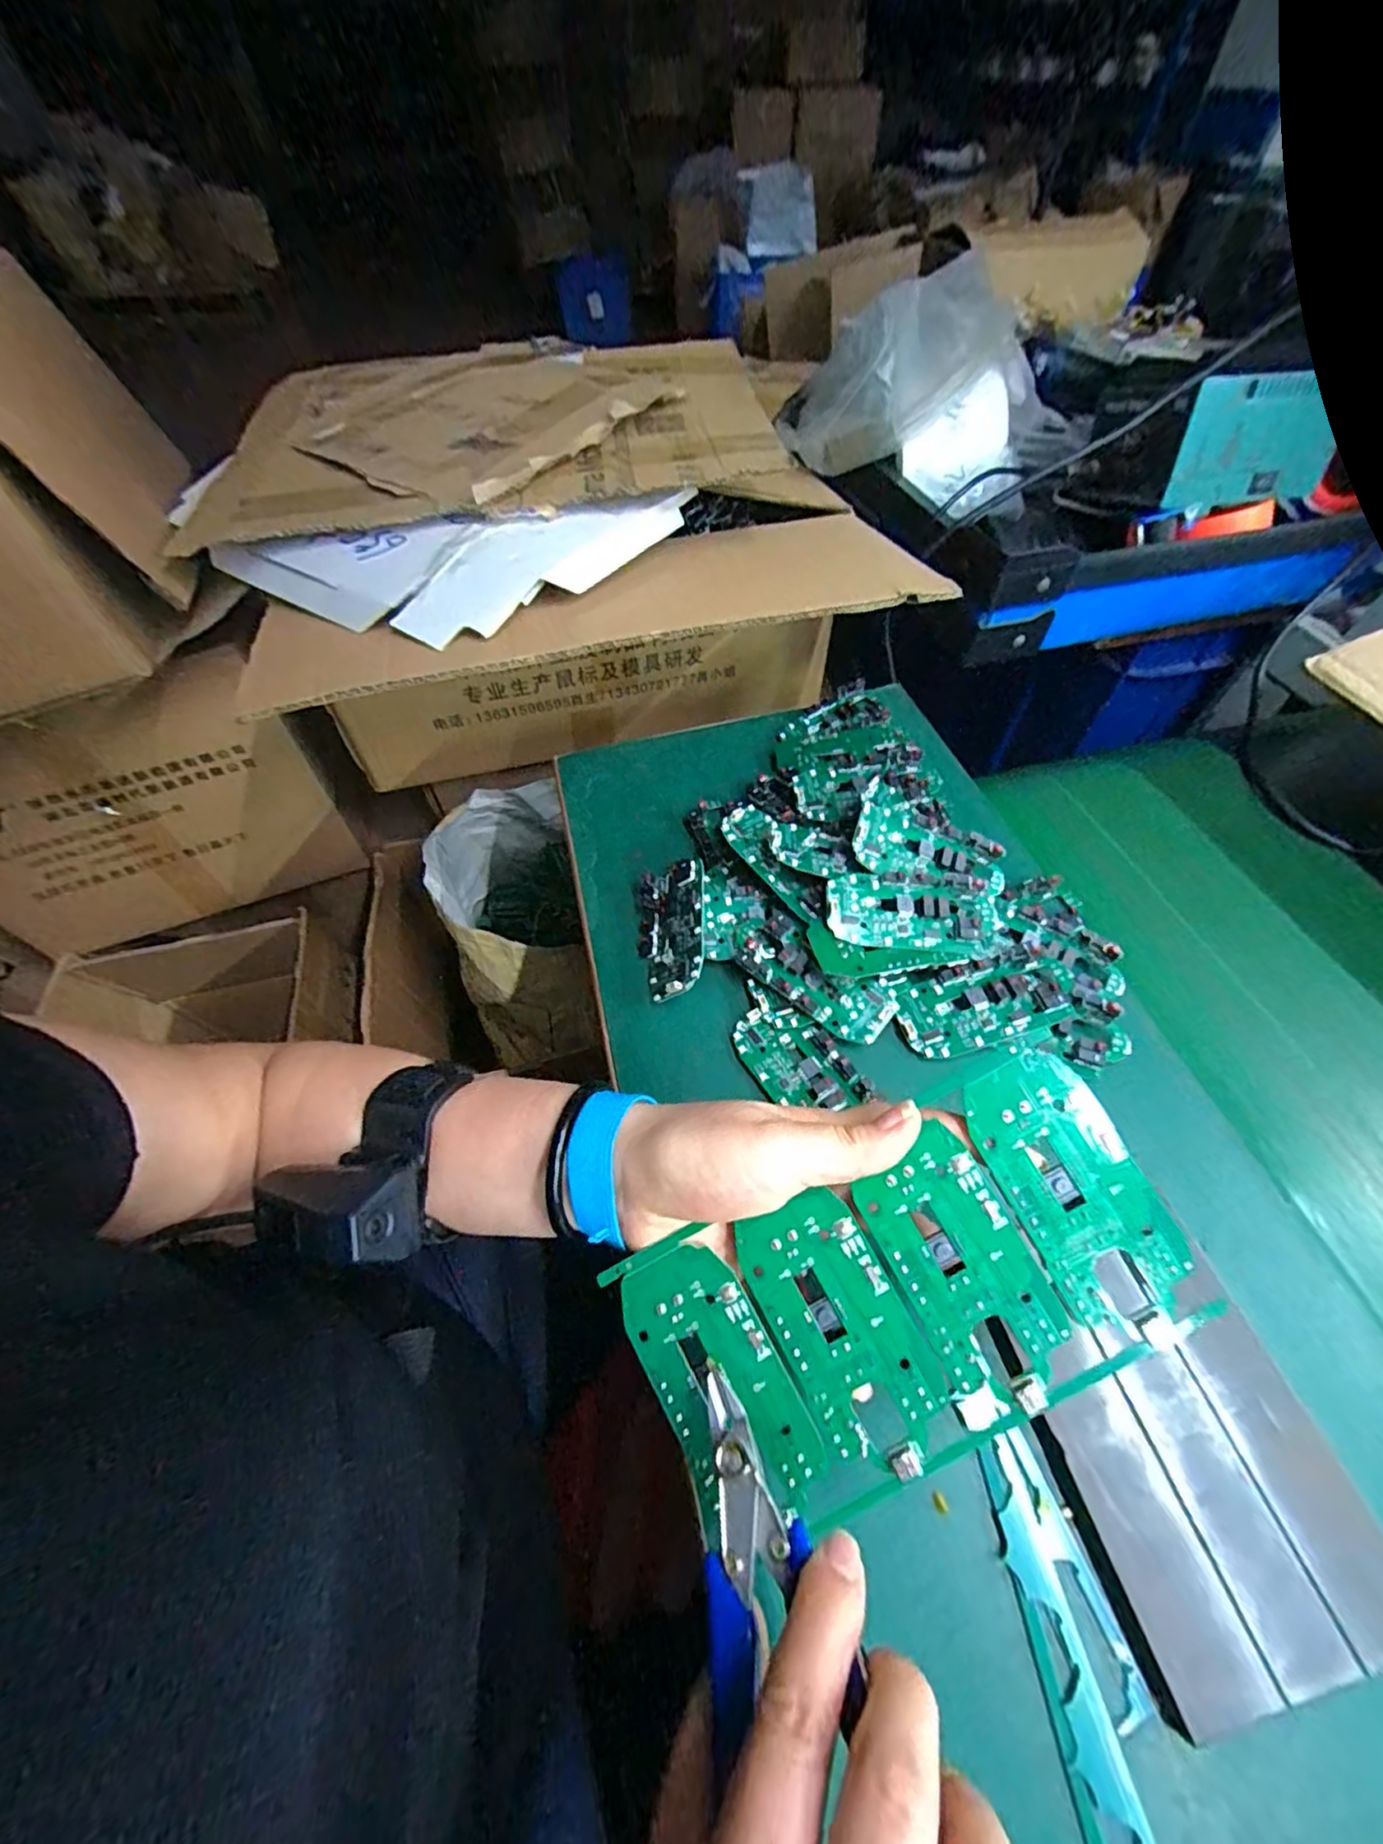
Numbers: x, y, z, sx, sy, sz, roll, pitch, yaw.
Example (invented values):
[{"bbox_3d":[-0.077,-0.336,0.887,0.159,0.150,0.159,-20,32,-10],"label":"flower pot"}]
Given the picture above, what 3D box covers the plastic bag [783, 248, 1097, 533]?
[{"bbox_3d":[0.226,-0.505,0.581,0.264,0.122,0.232,13,56,12],"label":"plastic bag"}]

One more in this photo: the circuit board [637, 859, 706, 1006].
[{"bbox_3d":[-0.013,0.005,0.373,0.047,0.008,0.087,-24,52,32],"label":"circuit board"}]

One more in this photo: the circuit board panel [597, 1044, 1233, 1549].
[{"bbox_3d":[0.074,0.133,0.219,0.187,0.004,0.105,-29,80,1],"label":"circuit board panel"}]

